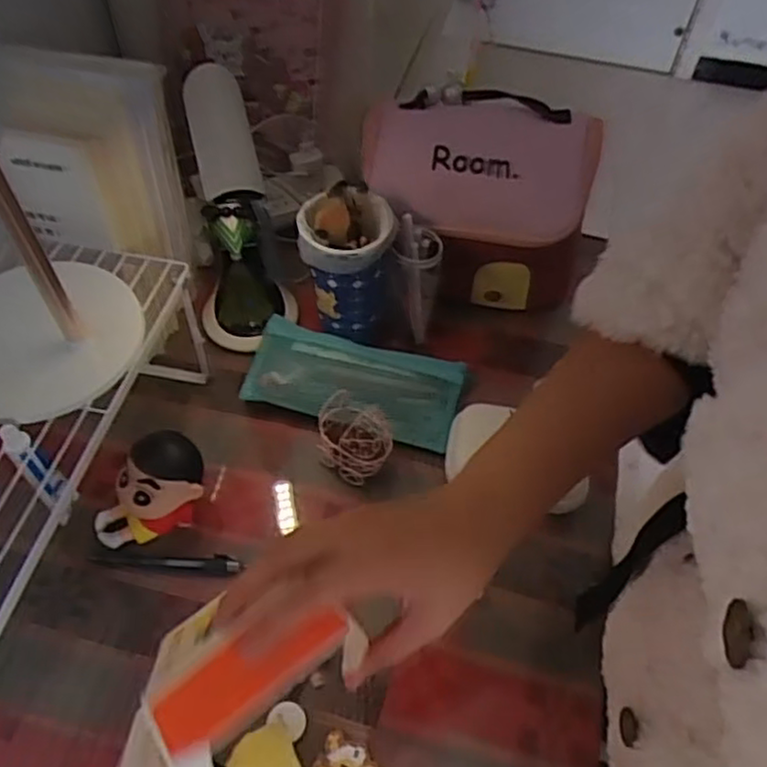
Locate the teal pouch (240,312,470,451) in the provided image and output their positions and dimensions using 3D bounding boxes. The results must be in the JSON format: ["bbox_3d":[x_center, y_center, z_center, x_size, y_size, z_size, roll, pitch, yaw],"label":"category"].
[{"bbox_3d":[-0.027,-0.004,0.691,0.199,0.034,0.091,12,53,6],"label":"teal pouch"}]

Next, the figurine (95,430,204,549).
[{"bbox_3d":[-0.198,0.090,0.591,0.096,0.083,0.060,-14,55,-13],"label":"figurine"}]

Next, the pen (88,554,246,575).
[{"bbox_3d":[-0.182,0.152,0.593,0.123,0.012,0.016,1,53,-3],"label":"pen"}]

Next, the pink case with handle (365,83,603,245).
[{"bbox_3d":[0.091,-0.214,0.683,0.217,0.070,0.144,16,96,-2],"label":"pink case with handle"}]

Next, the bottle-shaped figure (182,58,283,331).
[{"bbox_3d":[-0.132,-0.145,0.639,0.073,0.259,0.064,-11,54,-12],"label":"bottle-shaped figure"}]

